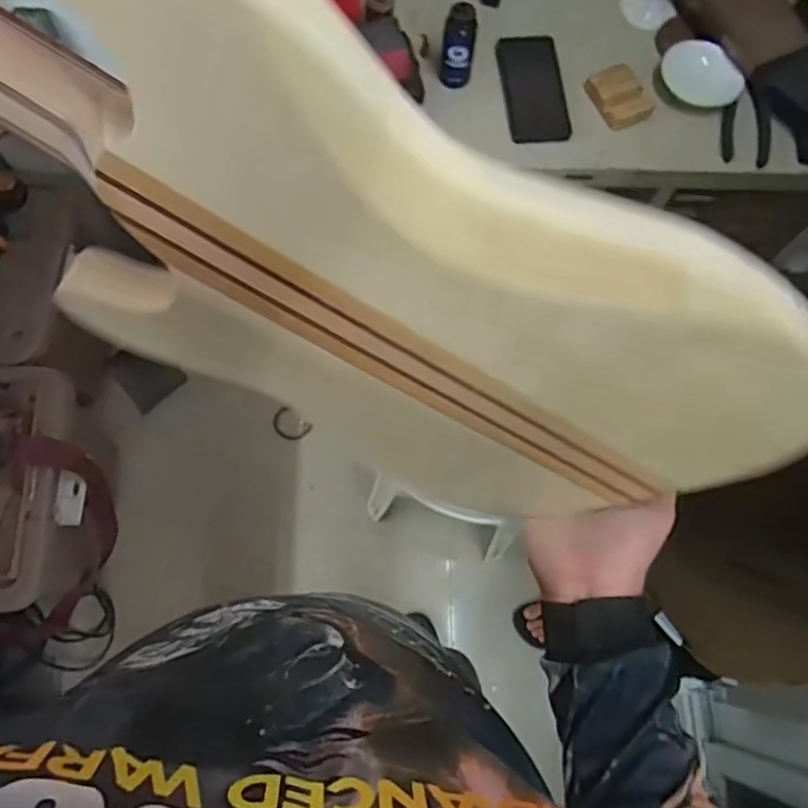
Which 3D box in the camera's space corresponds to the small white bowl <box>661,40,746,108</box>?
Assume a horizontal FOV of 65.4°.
[{"bbox_3d":[0.381,-0.422,0.799,0.103,0.029,0.058,38,74,10],"label":"small white bowl"}]

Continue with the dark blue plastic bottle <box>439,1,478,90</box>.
[{"bbox_3d":[0.067,-0.435,0.762,0.038,0.099,0.029,11,71,1],"label":"dark blue plastic bottle"}]

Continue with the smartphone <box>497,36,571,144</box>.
[{"bbox_3d":[0.168,-0.413,0.819,0.081,0.011,0.174,-4,71,-4],"label":"smartphone"}]

